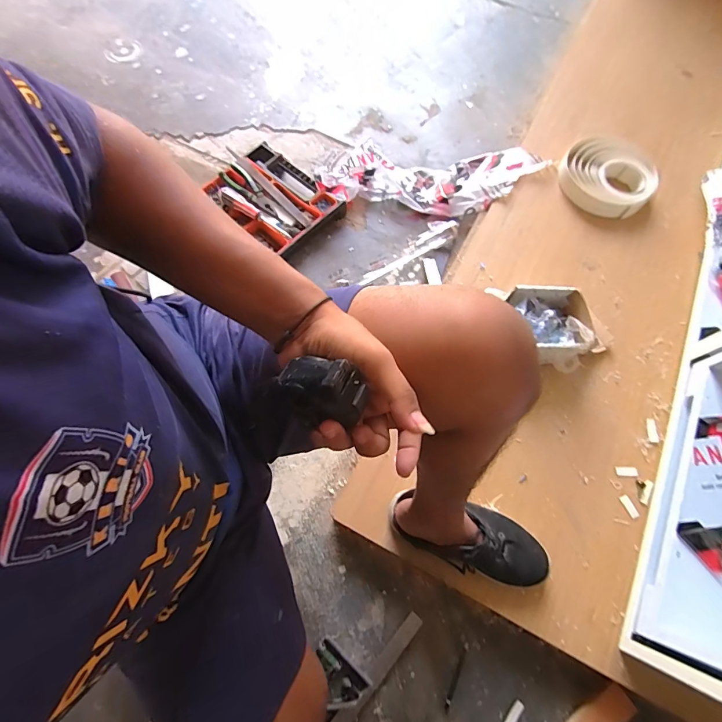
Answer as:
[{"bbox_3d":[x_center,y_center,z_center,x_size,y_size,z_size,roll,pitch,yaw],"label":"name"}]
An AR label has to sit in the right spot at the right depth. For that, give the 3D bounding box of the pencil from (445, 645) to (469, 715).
[{"bbox_3d":[0.160,0.531,0.664,0.012,0.008,0.100,26,71,8],"label":"pencil"}]

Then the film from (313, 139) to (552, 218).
[{"bbox_3d":[0.179,-0.476,1.006,0.544,0.086,0.240,1,70,-1],"label":"film"}]

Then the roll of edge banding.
[{"bbox_3d":[0.590,-0.444,0.956,0.207,0.043,0.209,0,70,-1],"label":"roll of edge banding"}]

